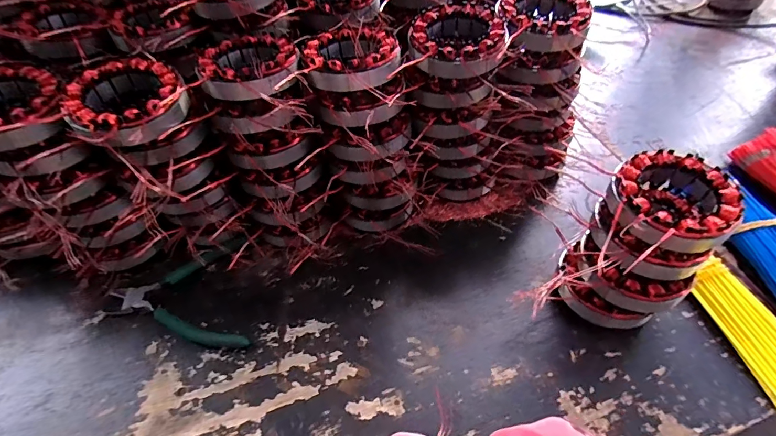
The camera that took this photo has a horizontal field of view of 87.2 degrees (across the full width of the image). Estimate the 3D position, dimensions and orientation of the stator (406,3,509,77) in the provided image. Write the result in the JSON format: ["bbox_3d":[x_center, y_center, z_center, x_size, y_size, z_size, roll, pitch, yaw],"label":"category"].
[{"bbox_3d":[0.064,-0.165,0.377,0.086,0.029,0.087,9,50,8],"label":"stator"}]

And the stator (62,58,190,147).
[{"bbox_3d":[-0.205,-0.091,0.325,0.087,0.029,0.084,0,49,0],"label":"stator"}]

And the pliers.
[{"bbox_3d":[-0.203,0.067,0.403,0.157,0.016,0.107,4,49,4],"label":"pliers"}]

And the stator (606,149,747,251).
[{"bbox_3d":[0.221,-0.014,0.316,0.091,0.026,0.085,-28,55,-21],"label":"stator"}]

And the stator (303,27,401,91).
[{"bbox_3d":[-0.031,-0.144,0.362,0.083,0.027,0.089,-2,49,-1],"label":"stator"}]

